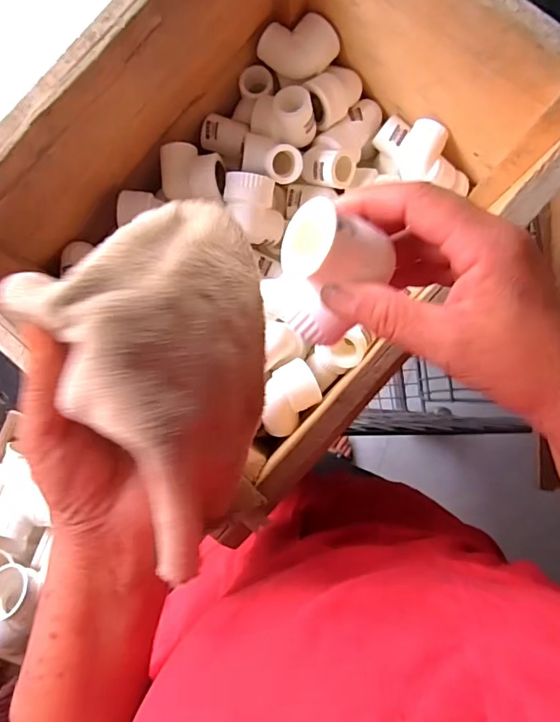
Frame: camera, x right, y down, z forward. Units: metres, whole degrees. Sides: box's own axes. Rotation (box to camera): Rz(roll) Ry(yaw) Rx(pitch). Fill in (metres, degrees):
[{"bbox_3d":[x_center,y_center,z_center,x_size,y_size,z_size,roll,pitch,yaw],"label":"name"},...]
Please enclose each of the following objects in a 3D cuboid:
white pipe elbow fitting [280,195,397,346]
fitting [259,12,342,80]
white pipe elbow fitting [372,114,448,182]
[{"bbox_3d":[0.026,-0.044,0.236,0.045,0.040,0.068,-26,118,-29],"label":"white pipe elbow fitting"},{"bbox_3d":[0.017,-0.298,0.465,0.073,0.031,0.046,-7,124,3],"label":"fitting"},{"bbox_3d":[0.123,-0.208,0.472,0.064,0.050,0.046,40,81,-1],"label":"white pipe elbow fitting"}]

